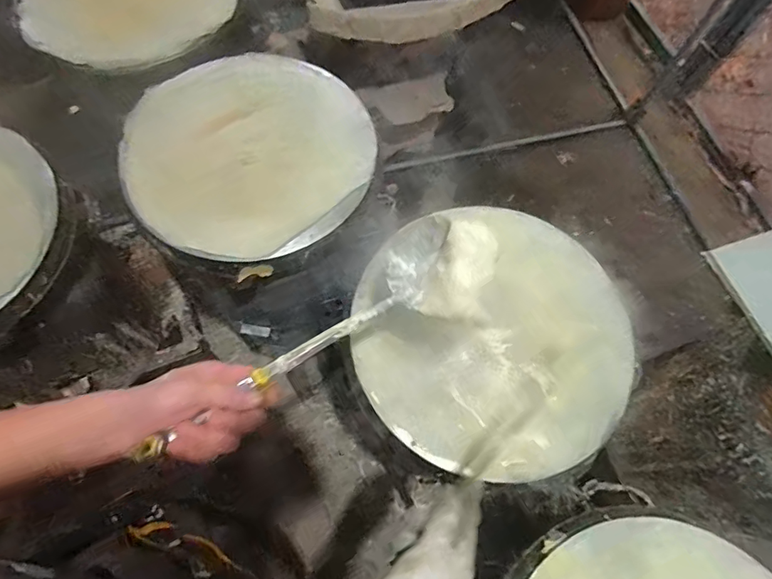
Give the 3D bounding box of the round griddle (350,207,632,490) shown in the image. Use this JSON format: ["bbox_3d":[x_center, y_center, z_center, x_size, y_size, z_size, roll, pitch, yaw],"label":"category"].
[{"bbox_3d":[0.149,0.063,0.670,0.366,0.023,0.362,1,66,-3],"label":"round griddle"}]

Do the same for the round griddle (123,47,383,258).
[{"bbox_3d":[-0.214,-0.231,0.768,0.372,0.053,0.385,1,66,-3],"label":"round griddle"}]

